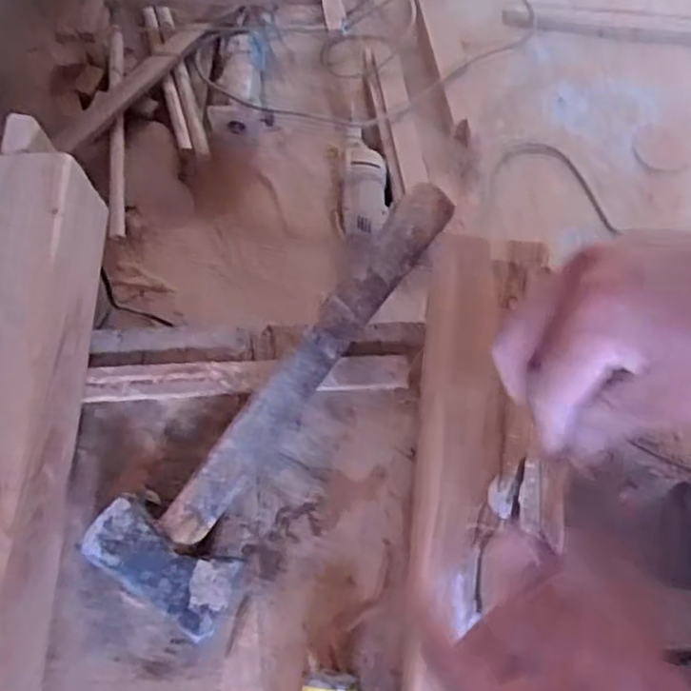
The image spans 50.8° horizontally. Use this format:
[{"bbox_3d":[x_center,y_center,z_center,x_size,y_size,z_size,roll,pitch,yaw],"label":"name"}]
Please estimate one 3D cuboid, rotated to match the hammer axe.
[{"bbox_3d":[-0.035,0.021,0.469,0.088,0.043,0.321,30,75,11],"label":"hammer axe"}]

